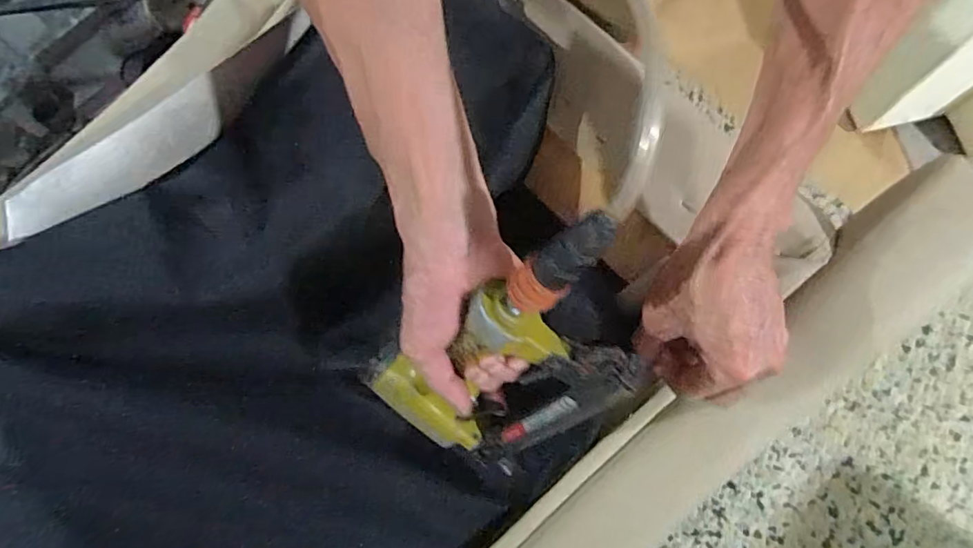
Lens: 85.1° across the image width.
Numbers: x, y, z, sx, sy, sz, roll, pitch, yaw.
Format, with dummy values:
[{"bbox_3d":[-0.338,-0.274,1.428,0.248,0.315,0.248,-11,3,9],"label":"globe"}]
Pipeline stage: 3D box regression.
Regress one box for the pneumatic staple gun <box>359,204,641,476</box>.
[{"bbox_3d":[0.013,0.054,0.335,0.052,0.240,0.123,-29,71,-42],"label":"pneumatic staple gun"}]

